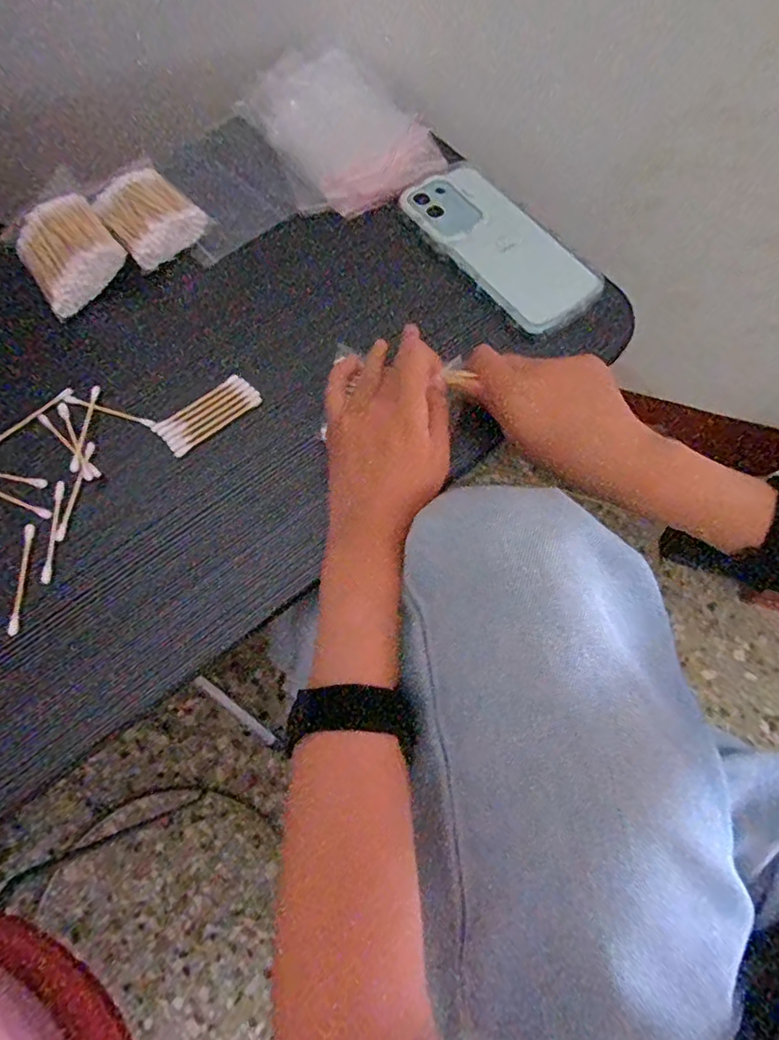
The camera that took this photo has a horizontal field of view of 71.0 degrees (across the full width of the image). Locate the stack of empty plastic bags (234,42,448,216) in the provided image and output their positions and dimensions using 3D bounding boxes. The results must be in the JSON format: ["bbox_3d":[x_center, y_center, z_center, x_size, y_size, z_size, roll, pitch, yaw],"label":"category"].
[{"bbox_3d":[-0.044,-0.339,0.466,0.122,0.015,0.184,-30,73,-9],"label":"stack of empty plastic bags"}]

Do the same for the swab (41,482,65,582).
[{"bbox_3d":[-0.217,0.006,0.351,0.007,0.004,0.069,-4,71,0],"label":"swab"}]

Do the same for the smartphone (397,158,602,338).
[{"bbox_3d":[0.084,-0.214,0.422,0.076,0.010,0.165,-38,75,-11],"label":"smartphone"}]

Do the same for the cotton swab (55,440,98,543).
[{"bbox_3d":[-0.208,-0.019,0.363,0.007,0.009,0.067,12,72,5],"label":"cotton swab"}]

